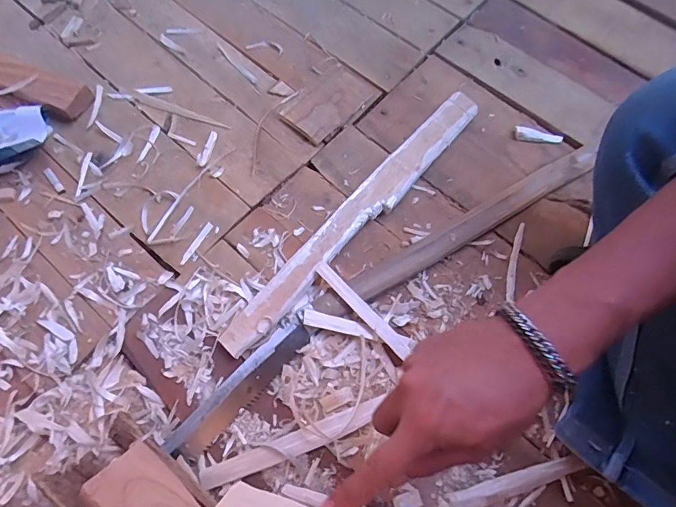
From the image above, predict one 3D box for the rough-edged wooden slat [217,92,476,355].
[{"bbox_3d":[0.029,-0.049,0.536,0.042,0.024,0.439,39,72,13],"label":"rough-edged wooden slat"}]

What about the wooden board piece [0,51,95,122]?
[{"bbox_3d":[-0.476,-0.255,0.602,0.301,0.031,0.054,25,69,8],"label":"wooden board piece"}]

